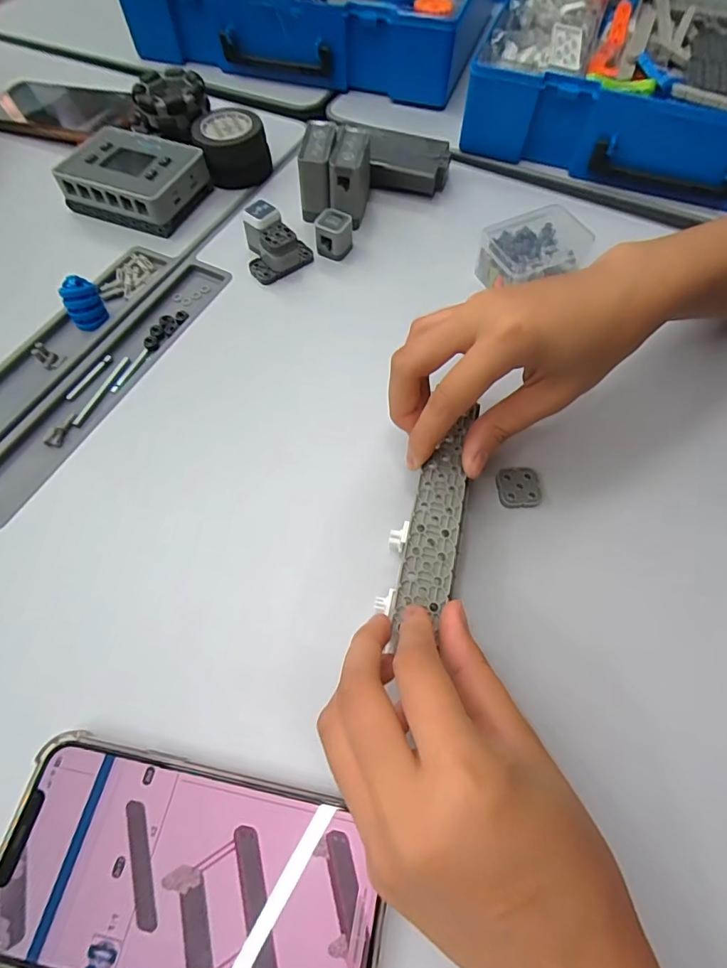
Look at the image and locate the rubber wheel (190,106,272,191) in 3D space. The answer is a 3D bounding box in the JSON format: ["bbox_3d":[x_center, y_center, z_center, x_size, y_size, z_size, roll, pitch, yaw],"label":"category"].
[{"bbox_3d":[-0.117,-0.301,0.425,0.062,0.041,0.057,-21,65,-11],"label":"rubber wheel"}]

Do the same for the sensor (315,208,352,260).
[{"bbox_3d":[-0.023,-0.197,0.377,0.024,0.028,0.023,24,65,11],"label":"sensor"}]

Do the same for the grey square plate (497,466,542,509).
[{"bbox_3d":[0.094,0.001,0.289,0.024,0.004,0.026,-4,62,-3],"label":"grey square plate"}]

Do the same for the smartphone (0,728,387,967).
[{"bbox_3d":[-0.072,0.164,0.197,0.160,0.007,0.079,11,63,5],"label":"smartphone"}]

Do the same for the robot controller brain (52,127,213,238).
[{"bbox_3d":[-0.192,-0.257,0.403,0.099,0.035,0.076,21,64,10],"label":"robot controller brain"}]

